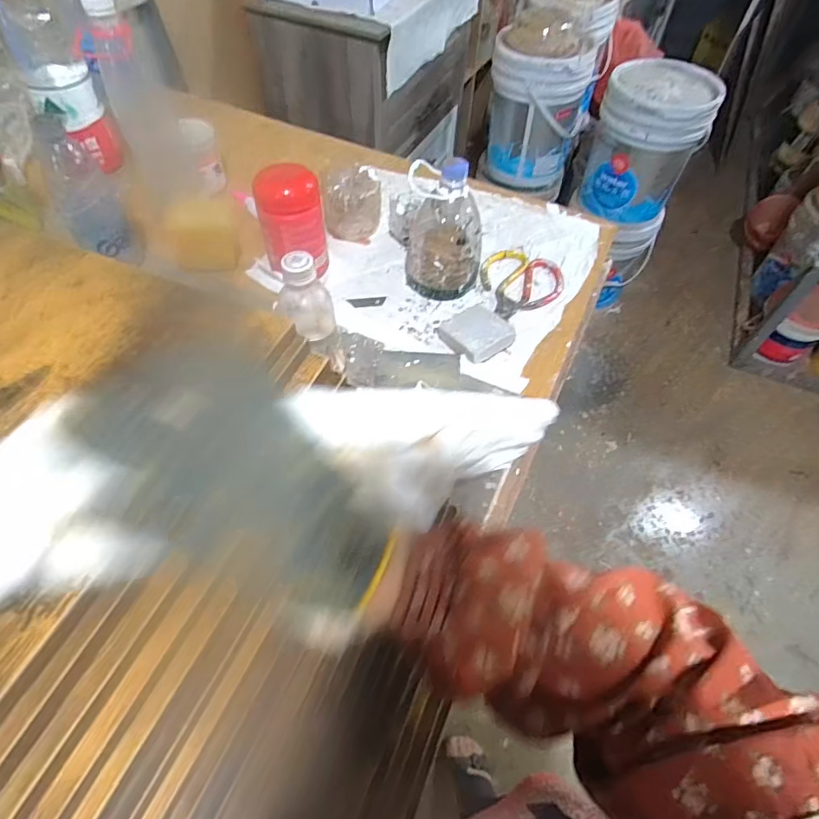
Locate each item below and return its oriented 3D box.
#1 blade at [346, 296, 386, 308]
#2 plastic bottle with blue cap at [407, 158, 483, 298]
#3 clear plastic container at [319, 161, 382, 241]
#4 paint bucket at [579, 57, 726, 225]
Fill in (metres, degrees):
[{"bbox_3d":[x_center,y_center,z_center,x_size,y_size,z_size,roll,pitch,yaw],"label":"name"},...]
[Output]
[{"bbox_3d":[-0.057,-0.146,0.673,0.052,0.004,0.017,-10,68,-15],"label":"blade"},{"bbox_3d":[0.047,-0.232,0.646,0.103,0.161,0.086,9,57,4],"label":"plastic bottle with blue cap"},{"bbox_3d":[-0.083,-0.305,0.725,0.085,0.084,0.069,-4,57,-5],"label":"clear plastic container"},{"bbox_3d":[0.708,-0.800,1.501,0.295,0.352,0.283,1,57,-1],"label":"paint bucket"}]

